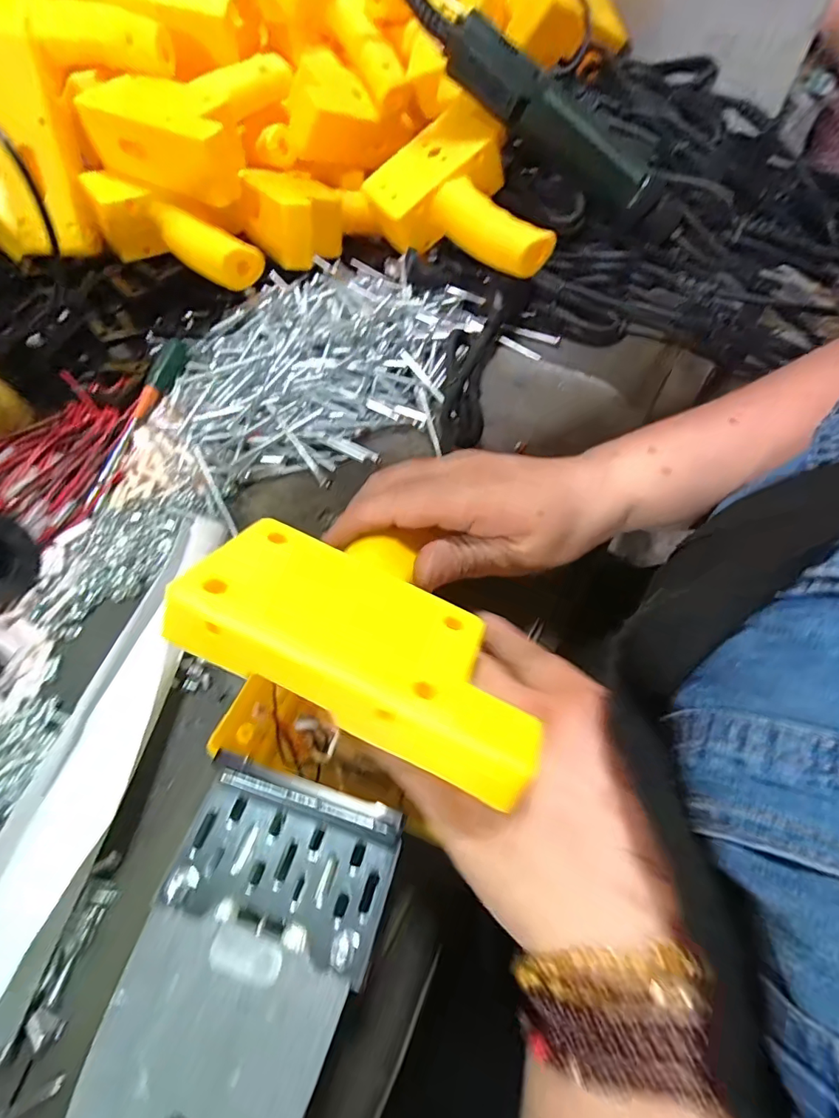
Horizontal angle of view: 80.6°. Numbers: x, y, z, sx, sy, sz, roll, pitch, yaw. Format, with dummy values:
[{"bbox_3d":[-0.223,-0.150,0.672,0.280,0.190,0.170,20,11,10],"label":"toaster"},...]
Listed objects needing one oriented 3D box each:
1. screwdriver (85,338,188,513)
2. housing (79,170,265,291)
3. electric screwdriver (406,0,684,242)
[{"bbox_3d":[-0.194,-0.099,0.338,0.016,0.012,0.143,8,60,6],"label":"screwdriver"},{"bbox_3d":[-0.189,-0.244,0.376,0.166,0.049,0.045,30,64,17],"label":"housing"},{"bbox_3d":[0.099,-0.336,0.375,0.263,0.036,0.045,25,59,-18],"label":"electric screwdriver"}]

